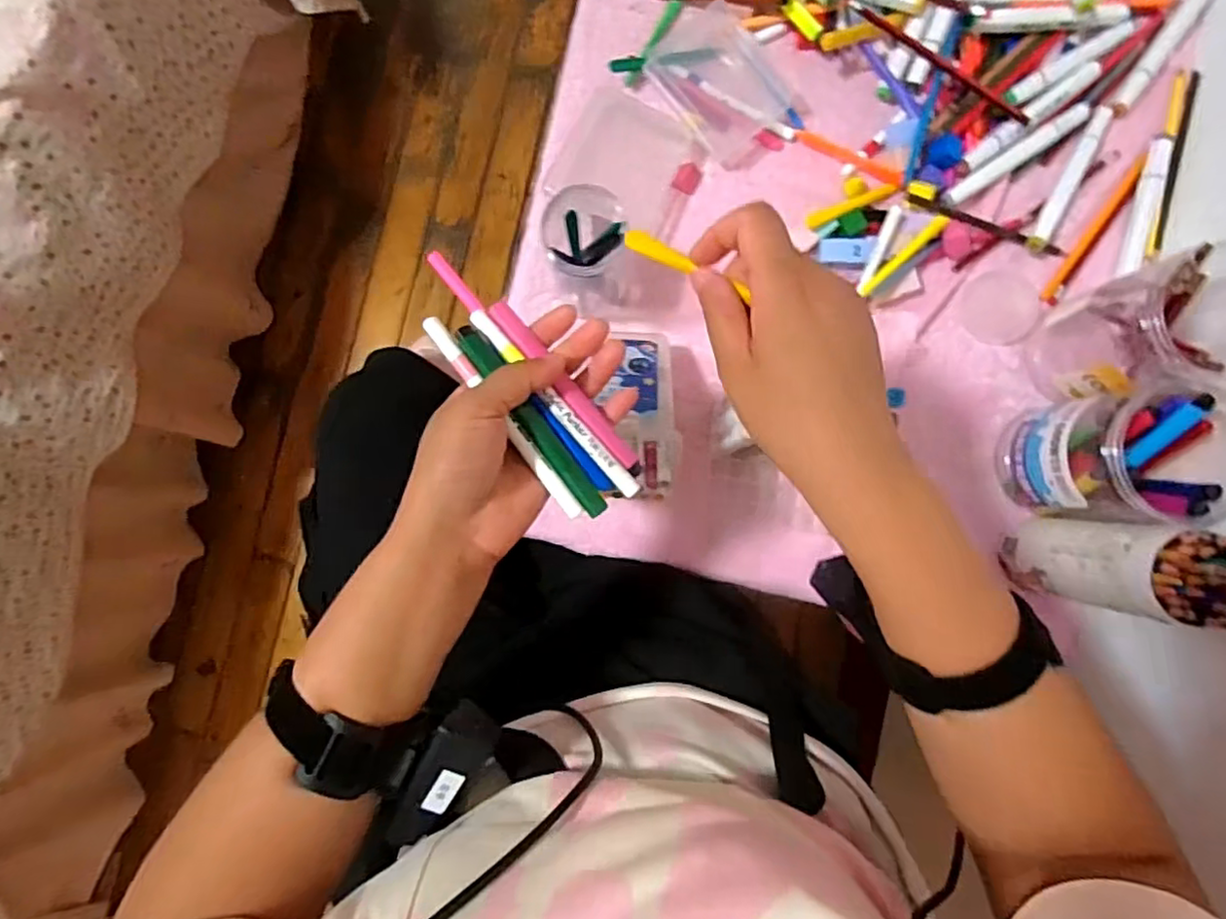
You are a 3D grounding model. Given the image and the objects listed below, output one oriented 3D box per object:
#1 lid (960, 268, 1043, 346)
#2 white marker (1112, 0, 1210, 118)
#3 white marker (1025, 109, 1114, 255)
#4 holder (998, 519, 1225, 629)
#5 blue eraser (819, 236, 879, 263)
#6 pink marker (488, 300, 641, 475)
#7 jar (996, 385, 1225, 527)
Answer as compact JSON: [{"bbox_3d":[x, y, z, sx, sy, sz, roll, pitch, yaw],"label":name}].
[{"bbox_3d":[0.350,-0.139,0.579,0.065,0.009,0.068,0,87,0],"label":"lid"},{"bbox_3d":[0.503,-0.377,0.581,0.019,0.020,0.154,35,88,1],"label":"white marker"},{"bbox_3d":[0.409,-0.250,0.573,0.022,0.016,0.157,29,88,1],"label":"white marker"},{"bbox_3d":[0.368,0.079,0.479,0.064,0.168,0.059,0,87,0],"label":"holder"},{"bbox_3d":[0.208,-0.187,0.571,0.047,0.009,0.023,2,87,0],"label":"blue eraser"},{"bbox_3d":[-0.027,-0.042,0.373,0.013,0.012,0.126,-41,87,-2],"label":"pink marker"},{"bbox_3d":[0.392,-0.002,0.510,0.110,0.146,0.096,0,87,0],"label":"jar"}]

